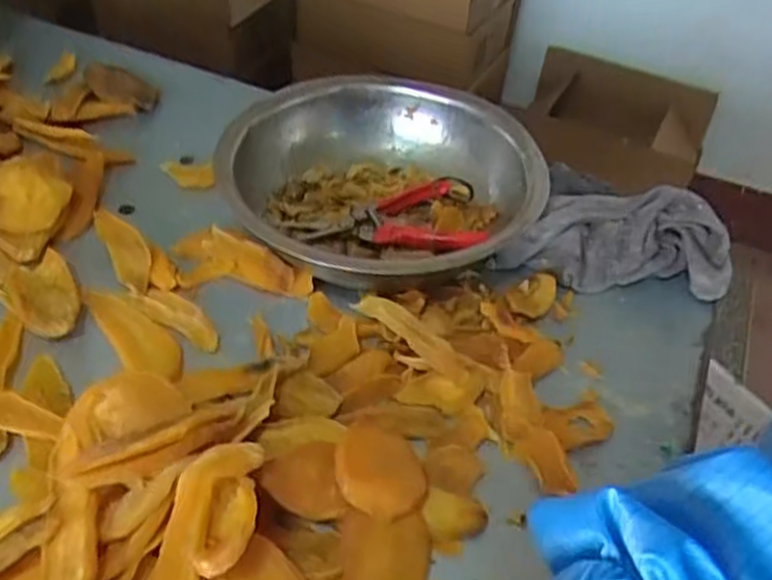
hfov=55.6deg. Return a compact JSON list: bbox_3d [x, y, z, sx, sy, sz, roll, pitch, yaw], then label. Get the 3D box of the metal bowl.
[{"bbox_3d":[0.001,-0.092,0.670,0.258,0.077,0.269,3,44,-3],"label":"metal bowl"}]

